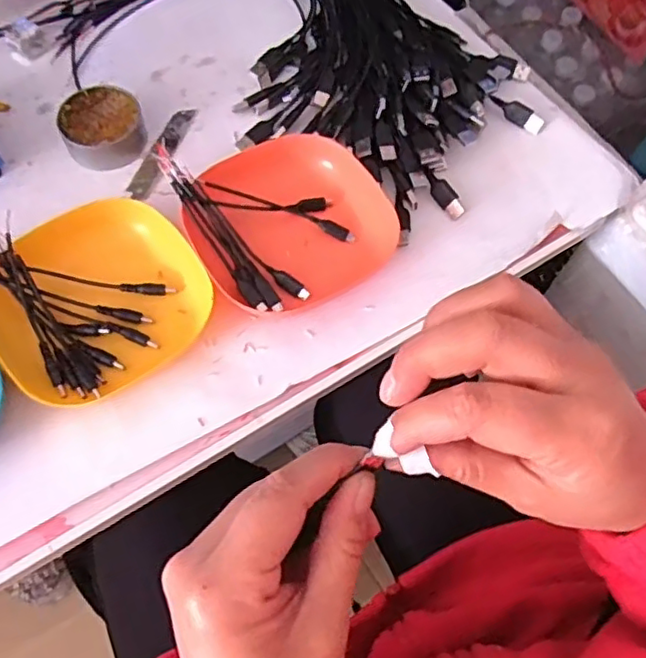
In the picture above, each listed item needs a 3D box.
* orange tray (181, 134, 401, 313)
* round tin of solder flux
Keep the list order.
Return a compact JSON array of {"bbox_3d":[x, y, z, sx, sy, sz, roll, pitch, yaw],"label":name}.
[{"bbox_3d":[-0.026,-0.080,0.463,0.136,0.030,0.123,-27,69,-13],"label":"orange tray"},{"bbox_3d":[-0.174,-0.162,0.505,0.061,0.026,0.064,1,65,-1],"label":"round tin of solder flux"}]

